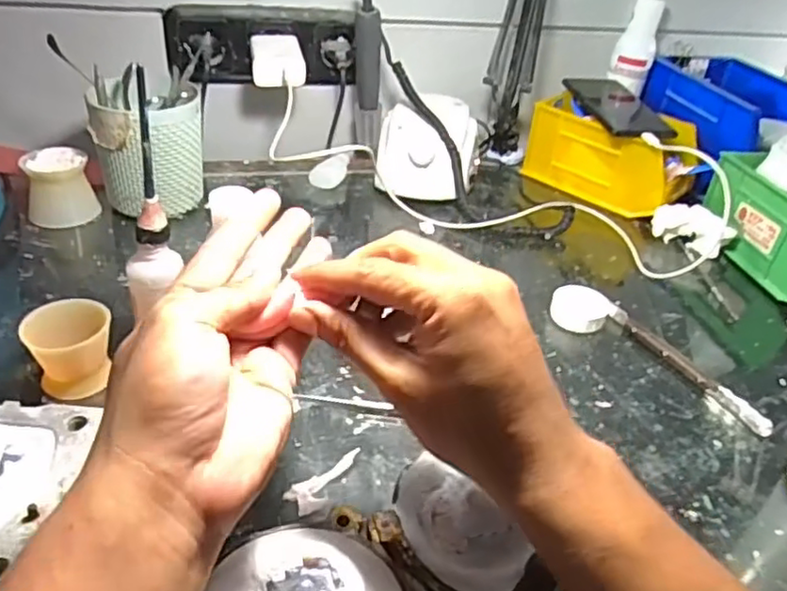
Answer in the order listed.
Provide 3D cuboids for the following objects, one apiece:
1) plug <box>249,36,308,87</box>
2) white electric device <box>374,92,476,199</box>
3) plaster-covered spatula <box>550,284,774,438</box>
[{"bbox_3d":[-0.121,-0.246,0.680,0.053,0.029,0.082,-3,37,-13],"label":"plug"},{"bbox_3d":[0.041,-0.162,0.719,0.099,0.079,0.121,11,36,6],"label":"white electric device"},{"bbox_3d":[0.209,0.042,0.514,0.184,0.021,0.051,32,43,31],"label":"plaster-covered spatula"}]

